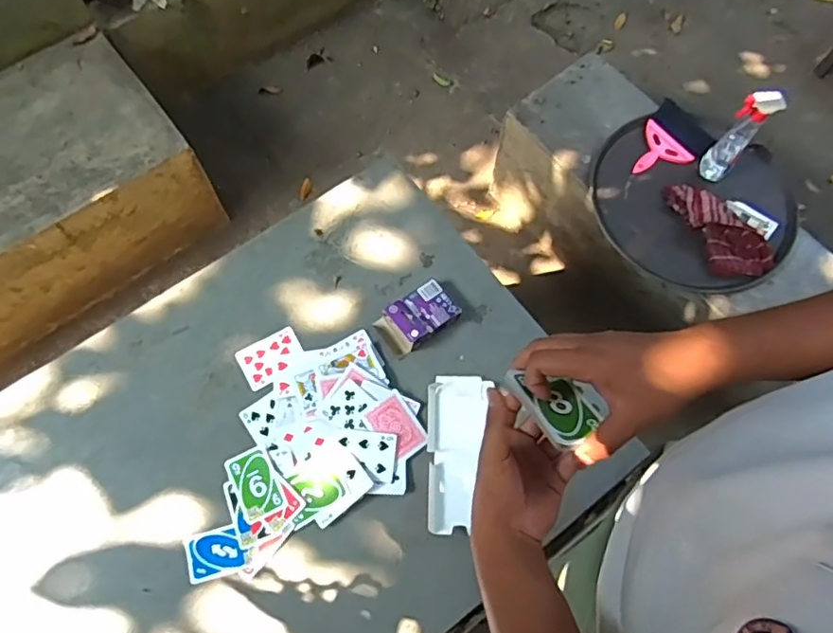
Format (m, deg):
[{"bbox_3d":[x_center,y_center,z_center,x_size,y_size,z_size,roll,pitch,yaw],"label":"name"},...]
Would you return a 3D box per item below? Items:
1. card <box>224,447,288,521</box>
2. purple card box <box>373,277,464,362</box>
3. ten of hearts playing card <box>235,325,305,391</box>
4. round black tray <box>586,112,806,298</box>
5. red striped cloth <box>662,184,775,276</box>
[{"bbox_3d":[-0.208,0.215,0.762,0.053,0.004,0.086,-29,77,-8],"label":"card"},{"bbox_3d":[0.002,0.000,0.846,0.116,0.032,0.070,-34,75,-14],"label":"purple card box"},{"bbox_3d":[-0.205,0.057,0.833,0.087,0.008,0.069,-30,66,-10],"label":"ten of hearts playing card"},{"bbox_3d":[0.612,-0.264,1.293,0.439,0.037,0.399,25,71,7],"label":"round black tray"},{"bbox_3d":[0.646,-0.196,1.251,0.114,0.071,0.255,-26,73,-11],"label":"red striped cloth"}]

